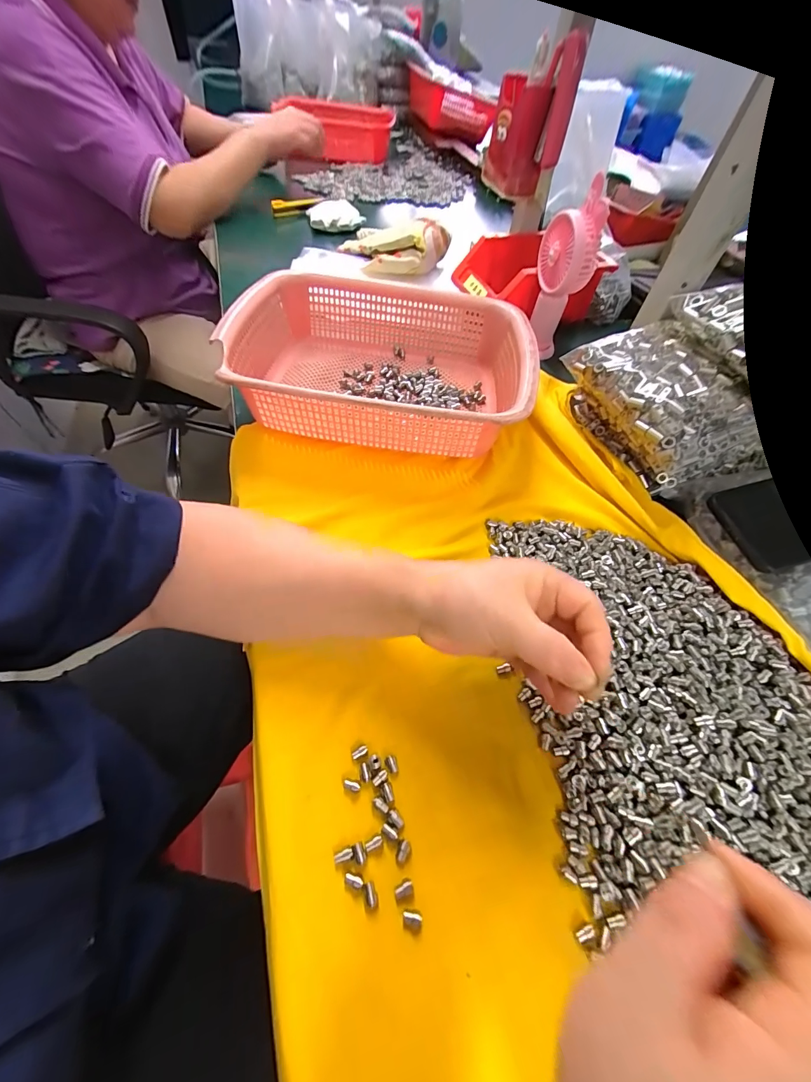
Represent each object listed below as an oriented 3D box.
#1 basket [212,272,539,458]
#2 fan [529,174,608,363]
[{"bbox_3d":[-0.022,-0.185,0.408,0.291,0.076,0.219,7,56,0],"label":"basket"},{"bbox_3d":[0.182,-0.309,0.456,0.035,0.166,0.061,-11,58,-12],"label":"fan"}]

